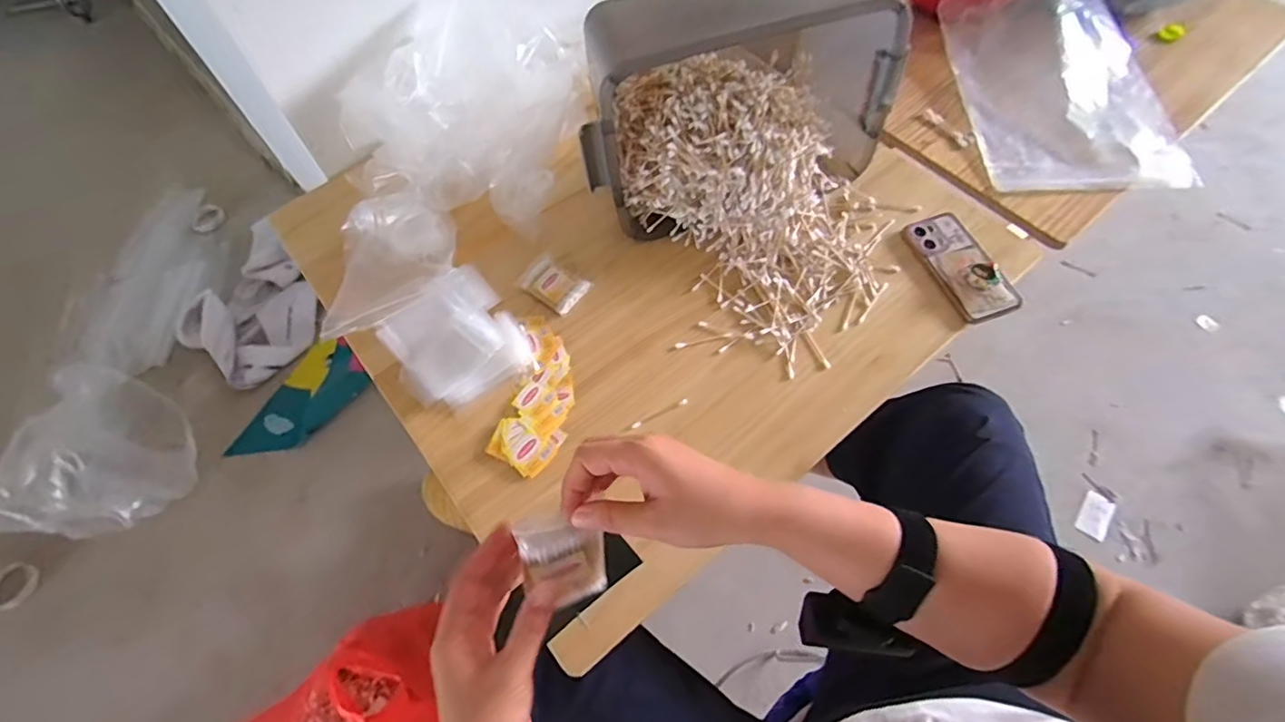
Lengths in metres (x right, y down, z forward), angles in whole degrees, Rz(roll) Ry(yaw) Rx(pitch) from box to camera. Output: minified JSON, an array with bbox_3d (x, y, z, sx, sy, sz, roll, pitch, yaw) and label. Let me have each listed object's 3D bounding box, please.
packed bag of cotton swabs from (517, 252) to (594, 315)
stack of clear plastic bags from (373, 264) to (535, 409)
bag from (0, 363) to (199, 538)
[{"bbox_3d":[-0.117,-0.104,0.754,0.084,0.012,0.060,35,71,15],"label":"packed bag of cotton swabs"},{"bbox_3d":[-0.234,-0.027,0.710,0.145,0.018,0.156,-35,75,-11],"label":"stack of clear plastic bags"},{"bbox_3d":[-1.063,0.200,1.129,0.242,0.198,0.333,14,63,10],"label":"bag"}]

